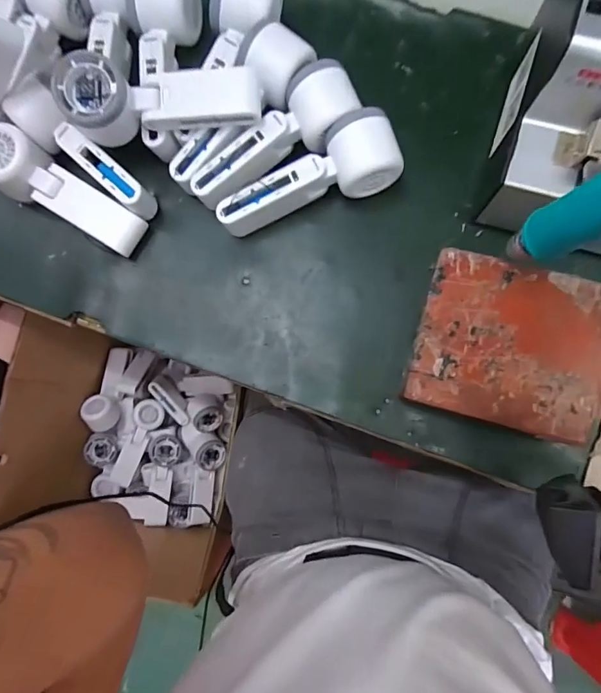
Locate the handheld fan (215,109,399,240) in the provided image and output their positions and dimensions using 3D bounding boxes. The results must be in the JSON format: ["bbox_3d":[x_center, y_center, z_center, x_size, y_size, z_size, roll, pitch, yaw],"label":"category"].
[{"bbox_3d":[0.006,-0.151,0.397,0.163,0.056,0.057,-18,83,3],"label":"handheld fan"}]

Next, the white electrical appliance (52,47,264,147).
[{"bbox_3d":[-0.119,-0.214,0.385,0.167,0.059,0.056,-5,83,-8],"label":"white electrical appliance"}]

